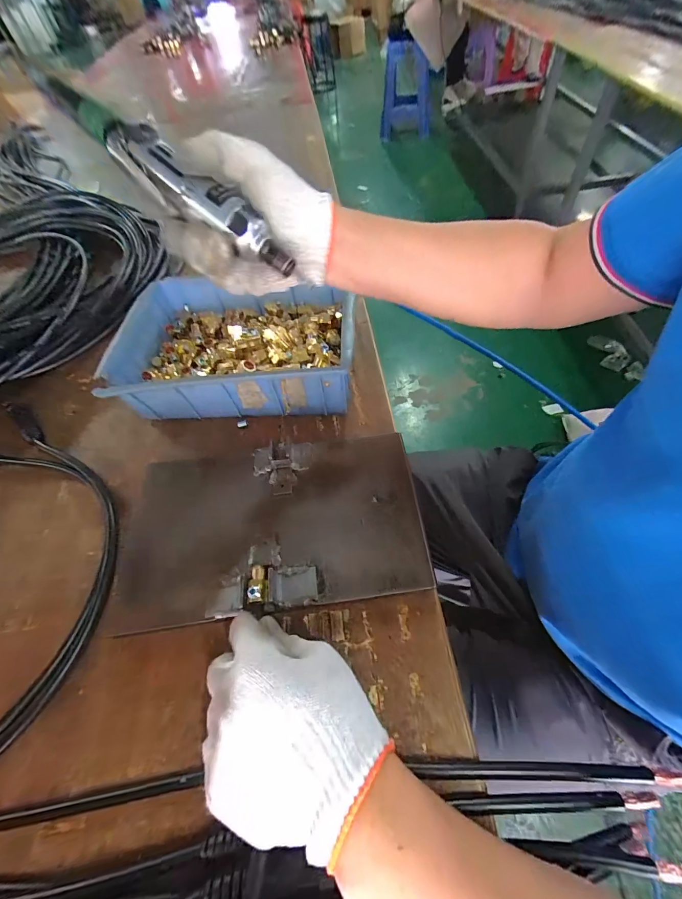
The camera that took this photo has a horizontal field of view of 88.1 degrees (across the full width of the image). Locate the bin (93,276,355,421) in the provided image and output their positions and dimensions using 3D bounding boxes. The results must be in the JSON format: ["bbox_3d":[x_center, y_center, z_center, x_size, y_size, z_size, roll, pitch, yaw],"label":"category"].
[{"bbox_3d":[-0.131,-0.128,0.465,0.291,0.095,0.210,1,60,9],"label":"bin"}]

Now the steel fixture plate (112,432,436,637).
[{"bbox_3d":[-0.073,0.069,0.357,0.295,0.021,0.173,-8,57,1],"label":"steel fixture plate"}]

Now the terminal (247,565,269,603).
[{"bbox_3d":[-0.072,0.117,0.309,0.017,0.010,0.031,-7,57,-2],"label":"terminal"}]

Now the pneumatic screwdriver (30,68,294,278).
[{"bbox_3d":[-0.150,-0.232,0.295,0.260,0.037,0.027,37,64,3],"label":"pneumatic screwdriver"}]

